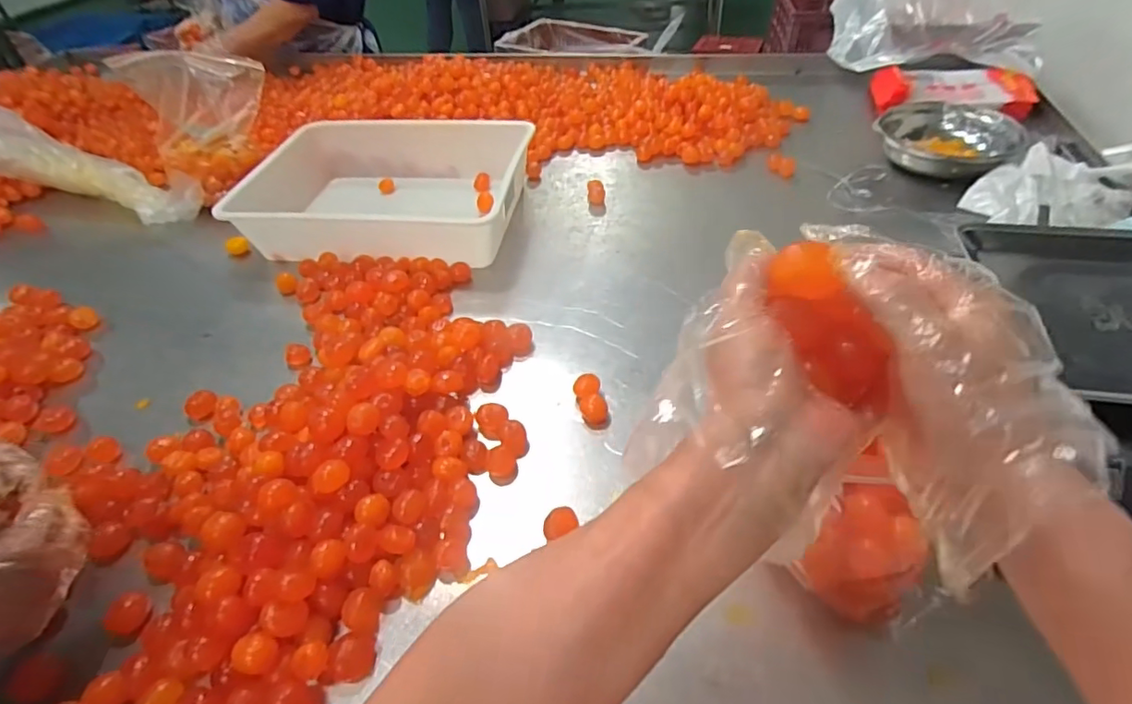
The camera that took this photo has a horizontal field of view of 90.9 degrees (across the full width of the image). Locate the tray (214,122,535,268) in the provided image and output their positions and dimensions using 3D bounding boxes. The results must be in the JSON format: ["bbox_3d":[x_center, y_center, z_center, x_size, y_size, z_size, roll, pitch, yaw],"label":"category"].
[{"bbox_3d":[-0.274,-0.281,0.897,0.395,0.085,0.319,5,46,8],"label":"tray"}]

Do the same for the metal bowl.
[{"bbox_3d":[0.640,-0.358,0.947,0.204,0.070,0.204,-2,46,2],"label":"metal bowl"}]

